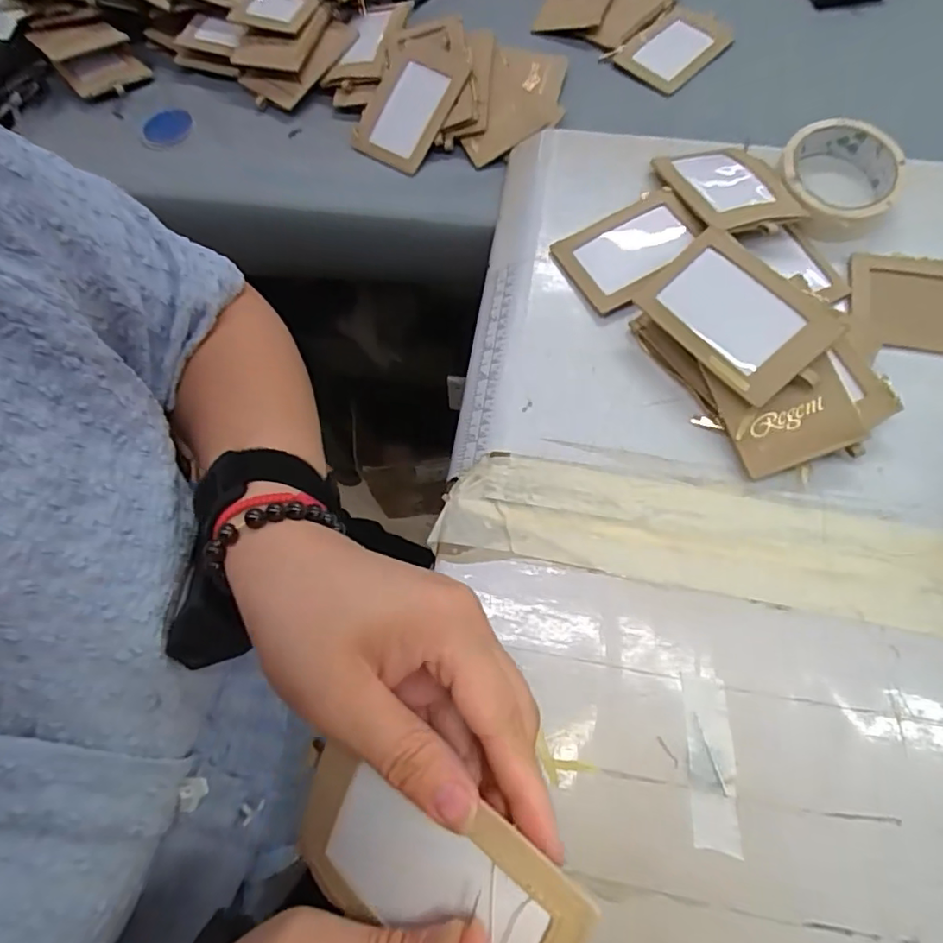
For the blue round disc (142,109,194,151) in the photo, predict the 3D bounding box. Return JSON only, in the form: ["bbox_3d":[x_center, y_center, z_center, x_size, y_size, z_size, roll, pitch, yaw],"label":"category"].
[{"bbox_3d":[-0.299,-0.336,0.558,0.052,0.009,0.045,-35,70,-11],"label":"blue round disc"}]

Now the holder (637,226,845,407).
[{"bbox_3d":[0.173,-0.103,0.372,0.070,0.009,0.110,-43,69,8],"label":"holder"}]

